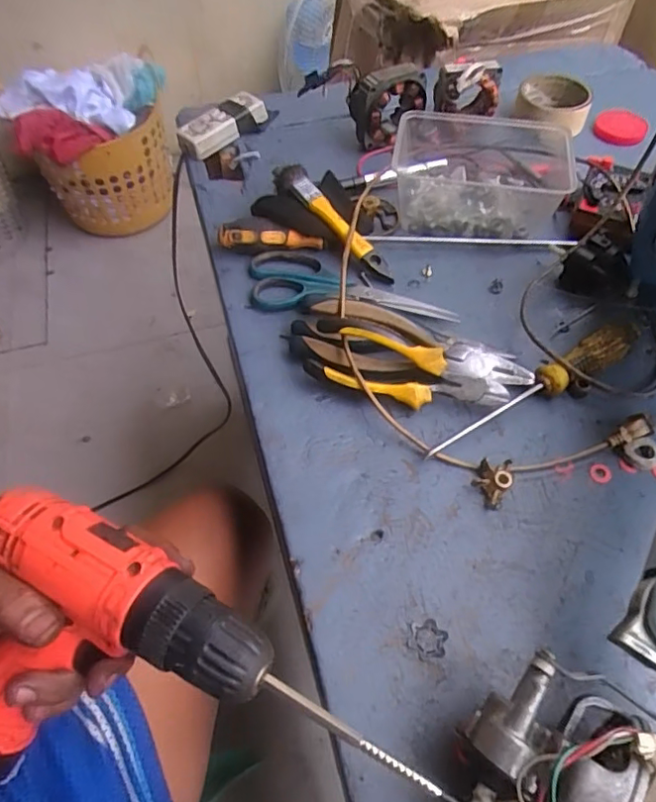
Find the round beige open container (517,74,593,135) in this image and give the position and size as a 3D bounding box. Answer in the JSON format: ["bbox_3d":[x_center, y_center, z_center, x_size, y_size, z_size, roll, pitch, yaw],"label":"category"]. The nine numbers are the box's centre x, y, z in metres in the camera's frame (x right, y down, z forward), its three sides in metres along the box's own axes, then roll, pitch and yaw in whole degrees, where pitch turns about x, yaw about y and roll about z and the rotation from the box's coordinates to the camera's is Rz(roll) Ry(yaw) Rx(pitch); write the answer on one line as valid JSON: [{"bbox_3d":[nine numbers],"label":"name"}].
[{"bbox_3d":[0.270,-0.356,0.683,0.082,0.033,0.088,-1,55,1],"label":"round beige open container"}]

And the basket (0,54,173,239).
[{"bbox_3d":[-0.598,-0.675,1.510,0.363,0.363,0.350,-8,55,-4],"label":"basket"}]

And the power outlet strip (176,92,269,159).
[{"bbox_3d":[-0.129,-0.340,0.701,0.107,0.029,0.052,-31,59,-4],"label":"power outlet strip"}]

